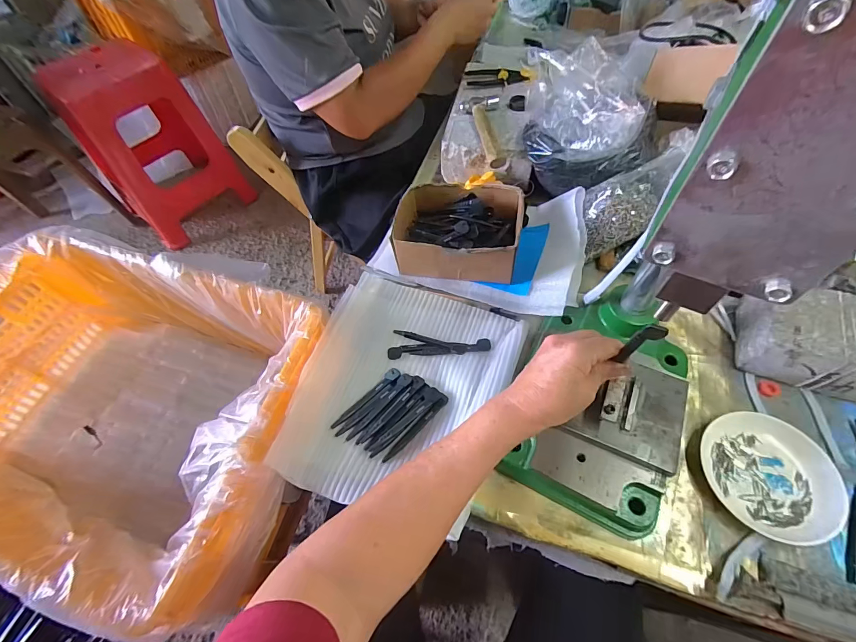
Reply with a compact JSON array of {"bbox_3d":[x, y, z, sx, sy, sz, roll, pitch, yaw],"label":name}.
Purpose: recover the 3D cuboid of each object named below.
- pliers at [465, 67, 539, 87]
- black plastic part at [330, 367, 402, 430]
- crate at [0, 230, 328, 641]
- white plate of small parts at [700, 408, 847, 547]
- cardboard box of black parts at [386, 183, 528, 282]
[{"bbox_3d":[0.123,-0.411,0.650,0.114,0.015,0.041,3,58,5],"label":"pliers"},{"bbox_3d":[-0.072,0.090,0.453,0.098,0.008,0.017,-39,64,-20],"label":"black plastic part"},{"bbox_3d":[-0.384,0.118,0.520,0.497,0.224,0.355,12,59,10],"label":"crate"},{"bbox_3d":[0.338,0.149,0.382,0.114,0.018,0.118,-1,57,2],"label":"white plate of small parts"},{"bbox_3d":[0.043,-0.123,0.542,0.164,0.079,0.137,12,59,10],"label":"cardboard box of black parts"}]

